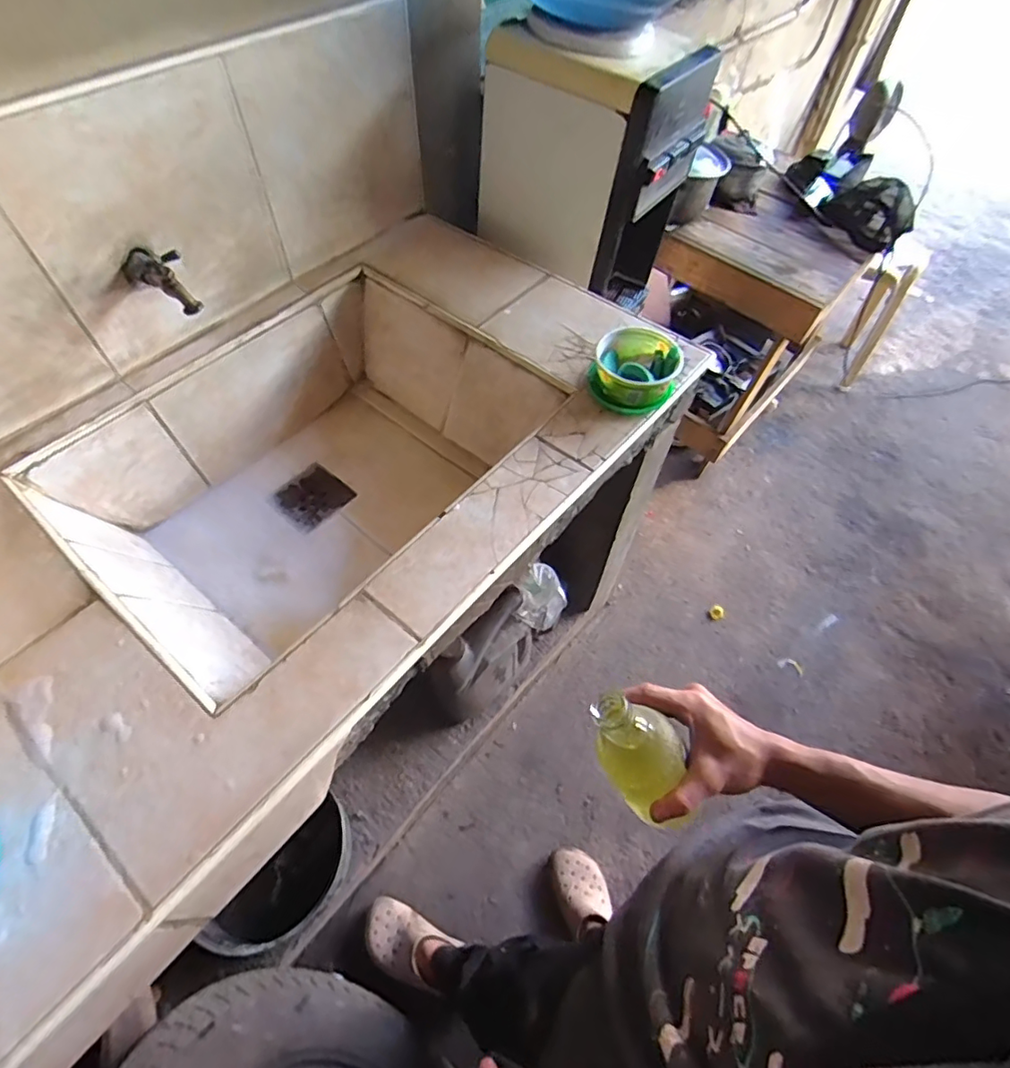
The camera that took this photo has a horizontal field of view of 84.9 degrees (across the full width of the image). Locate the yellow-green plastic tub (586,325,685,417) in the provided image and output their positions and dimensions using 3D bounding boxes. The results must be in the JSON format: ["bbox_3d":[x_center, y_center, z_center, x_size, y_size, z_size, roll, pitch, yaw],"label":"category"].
[{"bbox_3d":[0.175,-0.220,0.749,0.114,0.057,0.114,1,57,-2],"label":"yellow-green plastic tub"}]

